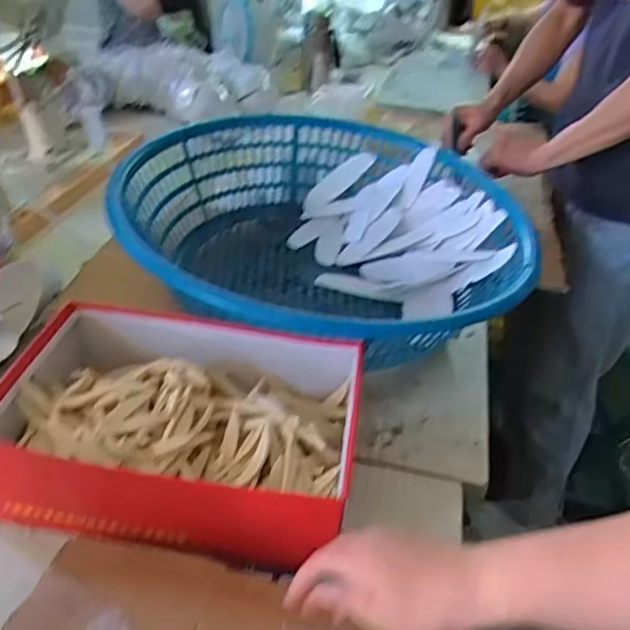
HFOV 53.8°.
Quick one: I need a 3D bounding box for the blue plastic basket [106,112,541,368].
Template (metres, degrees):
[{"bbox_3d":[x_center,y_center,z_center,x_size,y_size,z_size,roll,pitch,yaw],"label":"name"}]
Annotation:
[{"bbox_3d":[0.015,-0.113,0.829,0.506,0.131,0.509,8,35,6],"label":"blue plastic basket"}]

